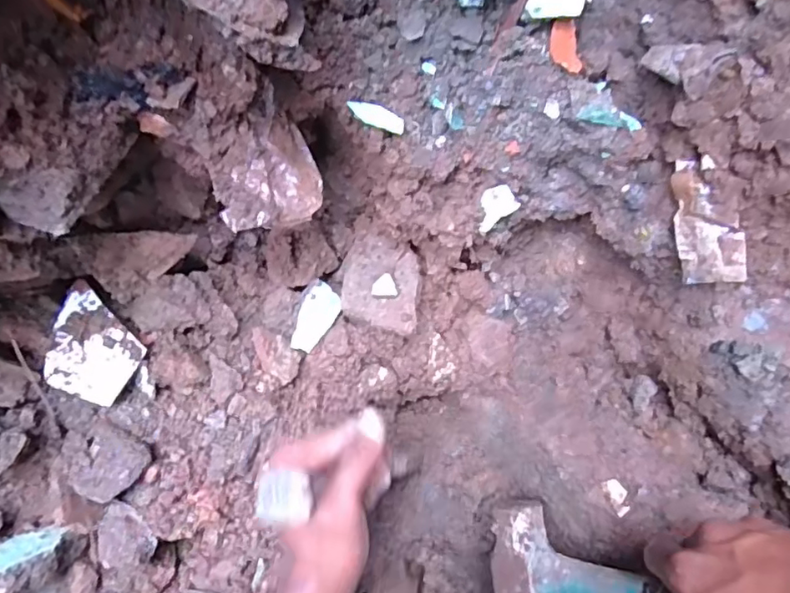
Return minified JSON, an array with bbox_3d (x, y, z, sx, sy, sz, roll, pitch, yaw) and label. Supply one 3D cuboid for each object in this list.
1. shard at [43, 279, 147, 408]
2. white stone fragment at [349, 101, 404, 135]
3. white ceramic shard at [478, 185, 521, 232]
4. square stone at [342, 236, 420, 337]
[{"bbox_3d":[-0.210,0.035,0.403,0.060,0.010,0.071,23,86,-11],"label":"shard"},{"bbox_3d":[-0.012,-0.119,0.381,0.038,0.005,0.014,15,96,-7],"label":"white stone fragment"},{"bbox_3d":[0.073,-0.067,0.430,0.034,0.007,0.025,-38,76,15],"label":"white ceramic shard"},{"bbox_3d":[-0.011,-0.012,0.463,0.060,0.015,0.084,5,59,-1],"label":"square stone"}]

